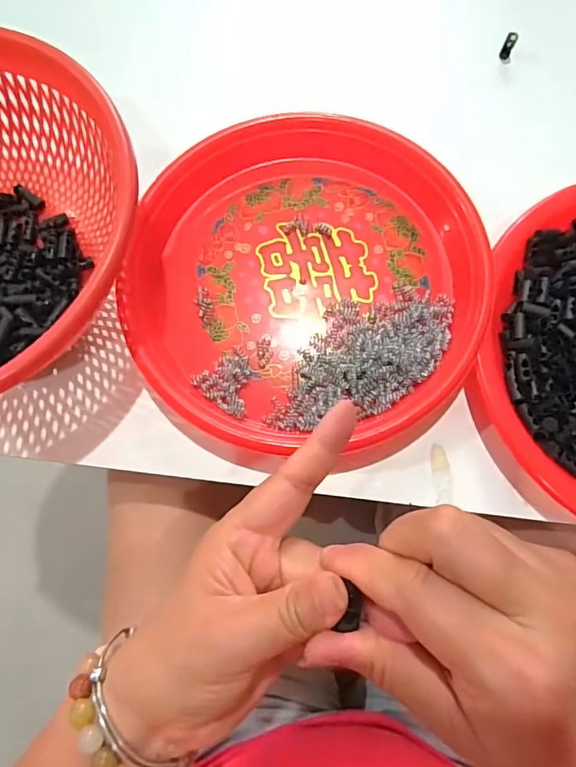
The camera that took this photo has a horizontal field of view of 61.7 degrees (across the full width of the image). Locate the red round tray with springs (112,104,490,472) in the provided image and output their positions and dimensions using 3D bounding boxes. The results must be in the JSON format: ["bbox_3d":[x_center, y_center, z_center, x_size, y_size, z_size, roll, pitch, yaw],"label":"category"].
[{"bbox_3d":[0.011,-0.074,0.347,0.238,0.031,0.253,0,75,2],"label":"red round tray with springs"}]

